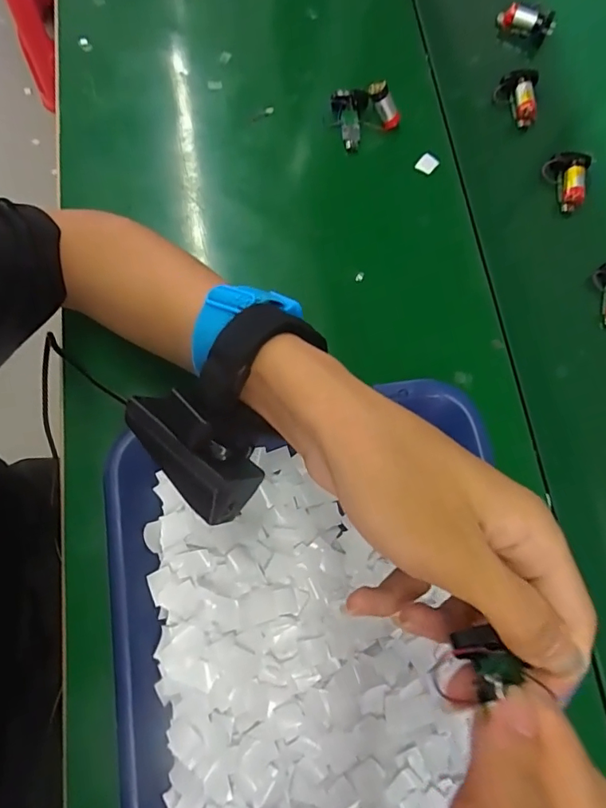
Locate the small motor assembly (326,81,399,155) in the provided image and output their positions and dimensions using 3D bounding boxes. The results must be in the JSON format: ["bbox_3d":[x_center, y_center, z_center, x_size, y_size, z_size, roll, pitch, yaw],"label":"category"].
[{"bbox_3d":[0.051,-0.259,0.434,0.054,0.033,0.047,-32,78,-10],"label":"small motor assembly"}]

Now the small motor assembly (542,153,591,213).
[{"bbox_3d":[0.230,-0.196,0.441,0.035,0.025,0.047,18,75,3],"label":"small motor assembly"}]

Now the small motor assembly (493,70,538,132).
[{"bbox_3d":[0.201,-0.284,0.466,0.034,0.027,0.048,4,74,-1],"label":"small motor assembly"}]

